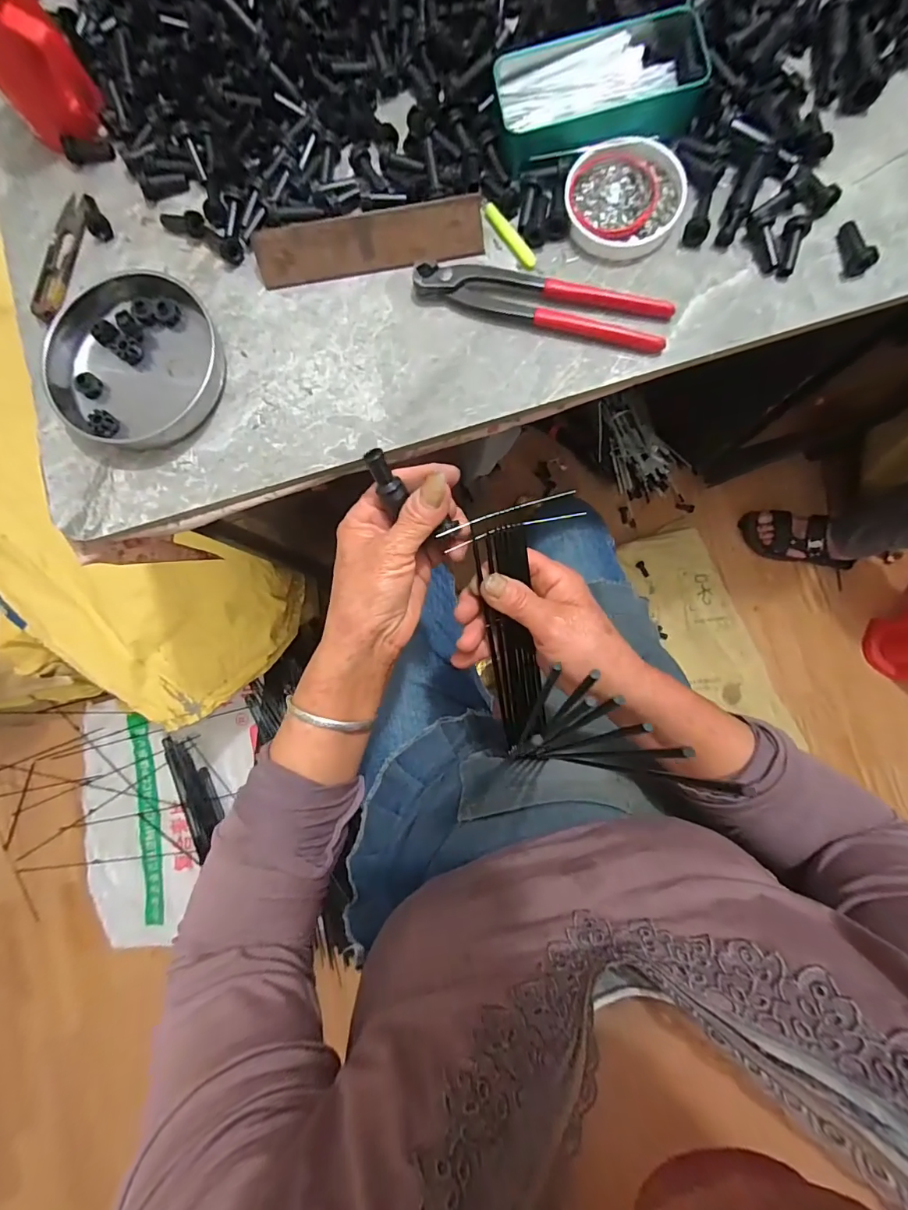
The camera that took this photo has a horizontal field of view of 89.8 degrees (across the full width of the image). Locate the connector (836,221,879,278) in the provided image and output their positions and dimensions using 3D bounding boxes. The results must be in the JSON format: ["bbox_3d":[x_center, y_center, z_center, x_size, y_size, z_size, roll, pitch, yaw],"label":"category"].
[{"bbox_3d":[0.301,-0.268,0.338,0.017,0.015,0.040,-5,85,4],"label":"connector"}]

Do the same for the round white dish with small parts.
[{"bbox_3d":[0.132,-0.317,0.354,0.087,0.014,0.087,0,85,4],"label":"round white dish with small parts"}]

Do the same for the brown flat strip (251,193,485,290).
[{"bbox_3d":[-0.068,-0.287,0.362,0.180,0.004,0.037,-6,127,4],"label":"brown flat strip"}]

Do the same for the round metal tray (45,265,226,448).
[{"bbox_3d":[-0.260,-0.200,0.371,0.141,0.022,0.140,0,85,4],"label":"round metal tray"}]

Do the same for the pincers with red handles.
[{"bbox_3d":[0.067,-0.235,0.352,0.195,0.013,0.040,15,86,6],"label":"pincers with red handles"}]

